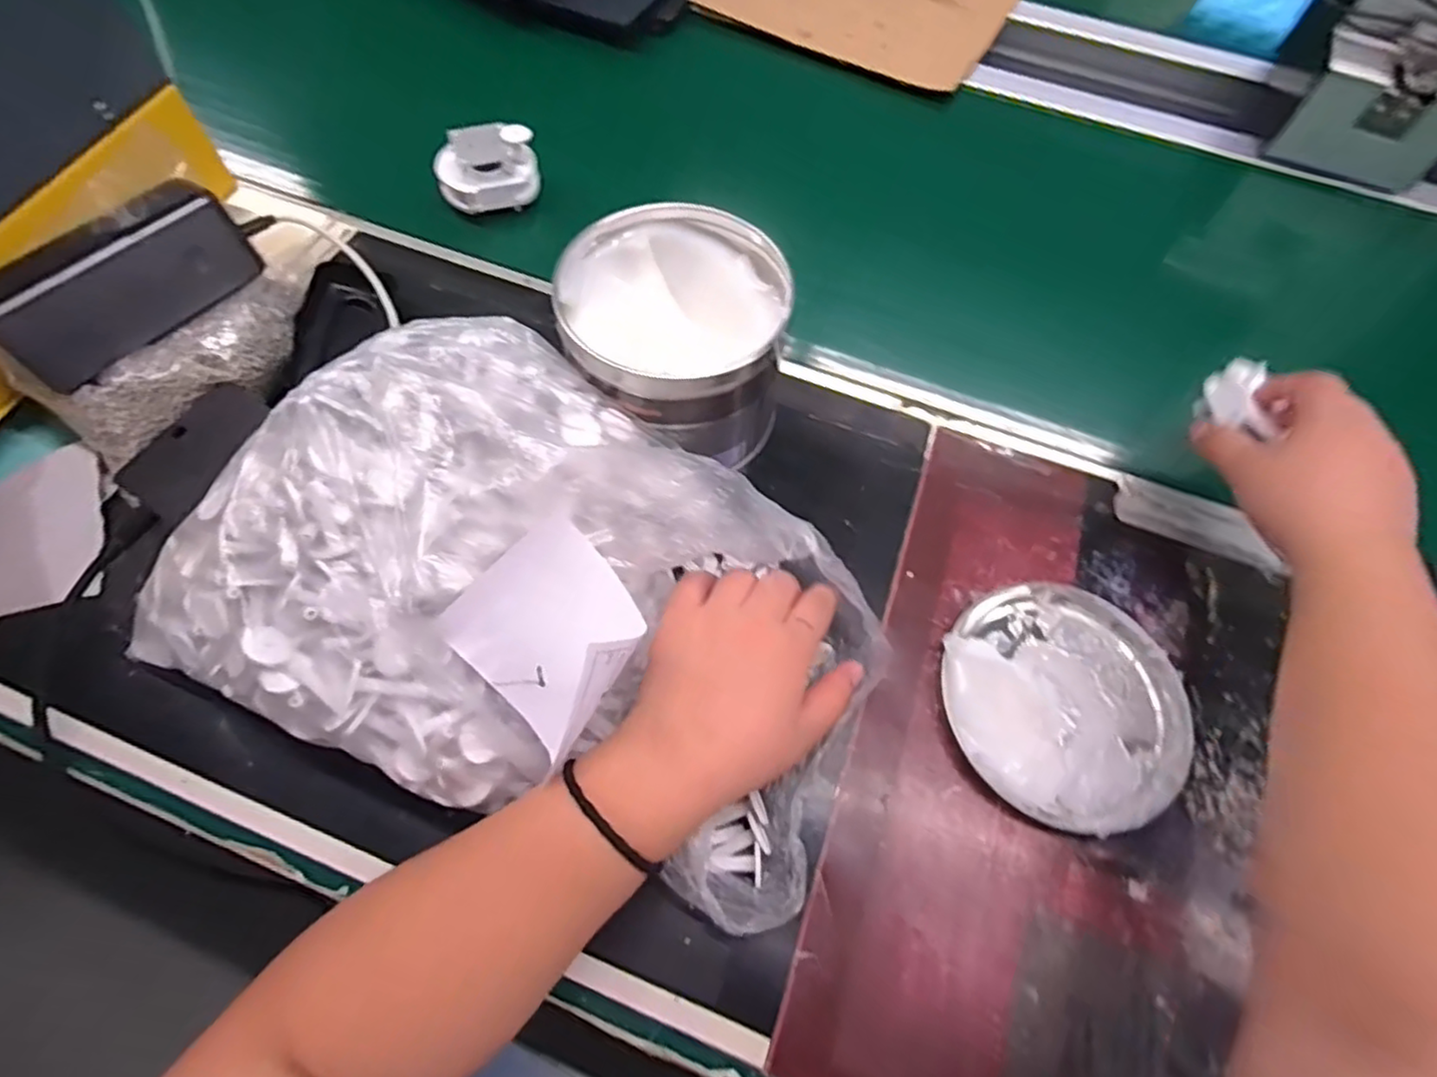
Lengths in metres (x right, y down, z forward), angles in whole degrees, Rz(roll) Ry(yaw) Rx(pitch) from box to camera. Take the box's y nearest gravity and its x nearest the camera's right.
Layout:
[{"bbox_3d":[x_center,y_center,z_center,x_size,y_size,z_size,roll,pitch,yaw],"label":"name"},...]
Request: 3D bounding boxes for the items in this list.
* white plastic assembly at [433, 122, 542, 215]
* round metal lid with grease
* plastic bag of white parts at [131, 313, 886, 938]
[{"bbox_3d":[-0.173,-0.277,0.508,0.073,0.040,0.040,-17,66,-11],"label":"white plastic assembly"},{"bbox_3d":[0.187,0.084,0.360,0.127,0.026,0.126,1,64,-3],"label":"round metal lid with grease"},{"bbox_3d":[-0.077,0.022,0.321,0.313,0.112,0.207,23,65,8],"label":"plastic bag of white parts"}]

